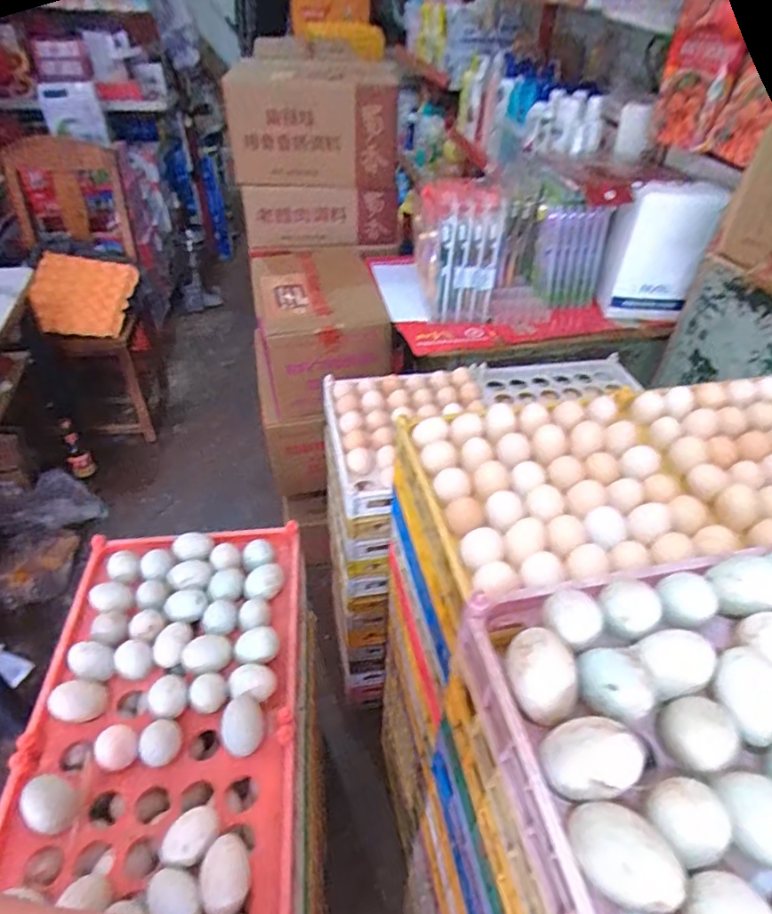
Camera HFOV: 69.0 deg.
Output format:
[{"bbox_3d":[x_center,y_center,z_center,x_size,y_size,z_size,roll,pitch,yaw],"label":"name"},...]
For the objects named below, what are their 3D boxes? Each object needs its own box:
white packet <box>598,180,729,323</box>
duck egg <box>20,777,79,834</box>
[{"bbox_3d":[0.516,-0.392,1.084,0.158,0.237,0.075,0,42,-2],"label":"white packet"},{"bbox_3d":[-0.336,0.350,0.563,0.047,0.040,0.041,13,43,13],"label":"duck egg"}]

